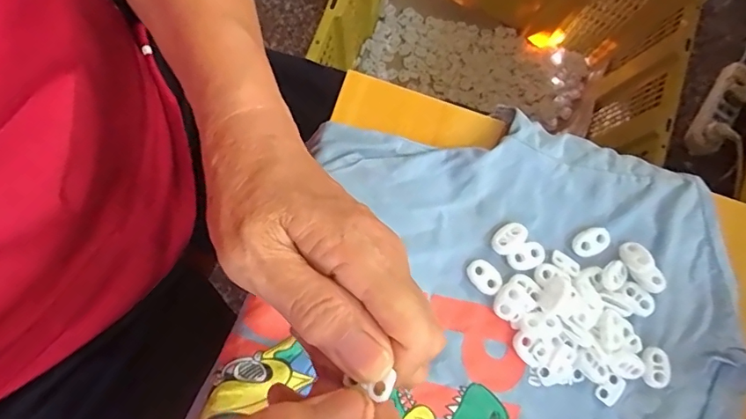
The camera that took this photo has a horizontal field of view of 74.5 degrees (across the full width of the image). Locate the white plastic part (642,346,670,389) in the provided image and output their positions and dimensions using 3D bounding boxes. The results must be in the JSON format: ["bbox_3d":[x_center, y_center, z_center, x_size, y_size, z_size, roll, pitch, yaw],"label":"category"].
[{"bbox_3d":[0.165,0.092,0.288,0.016,0.008,0.023,-5,81,-5],"label":"white plastic part"}]

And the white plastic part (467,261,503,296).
[{"bbox_3d":[0.066,0.040,0.292,0.022,0.006,0.015,43,80,3],"label":"white plastic part"}]

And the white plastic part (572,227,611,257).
[{"bbox_3d":[0.132,0.020,0.297,0.022,0.006,0.015,-22,83,-8],"label":"white plastic part"}]

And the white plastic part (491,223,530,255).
[{"bbox_3d":[0.081,0.018,0.295,0.022,0.010,0.015,-34,85,-9],"label":"white plastic part"}]

